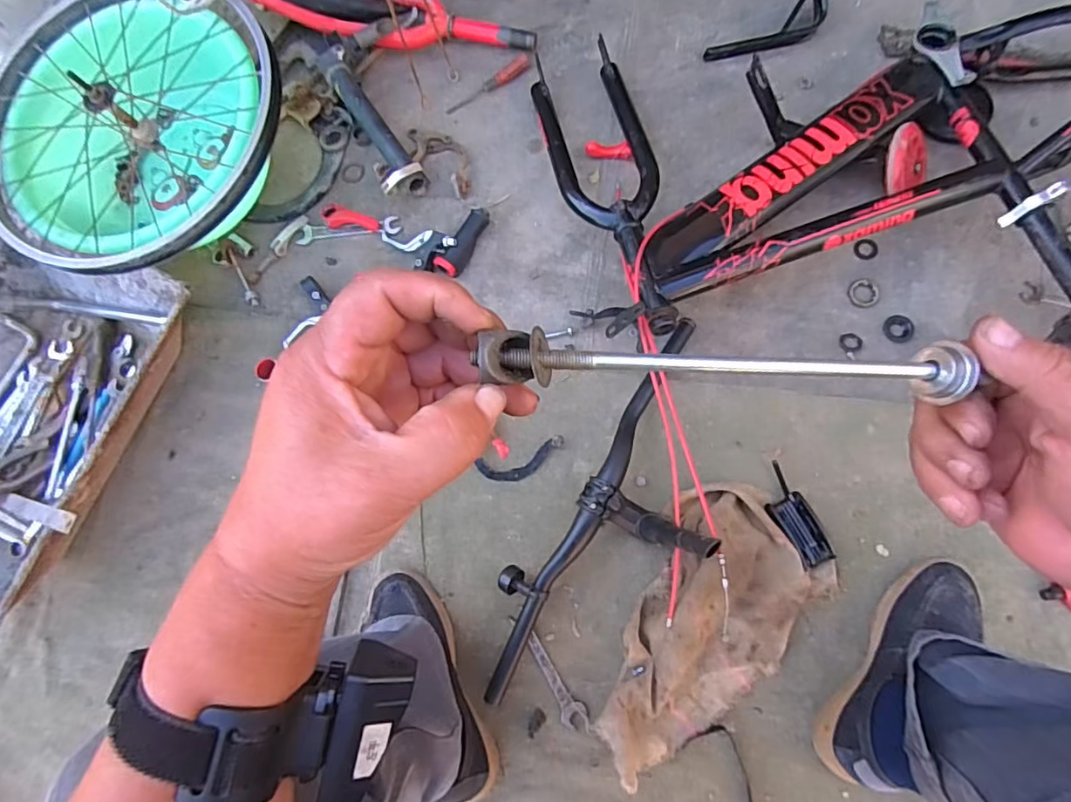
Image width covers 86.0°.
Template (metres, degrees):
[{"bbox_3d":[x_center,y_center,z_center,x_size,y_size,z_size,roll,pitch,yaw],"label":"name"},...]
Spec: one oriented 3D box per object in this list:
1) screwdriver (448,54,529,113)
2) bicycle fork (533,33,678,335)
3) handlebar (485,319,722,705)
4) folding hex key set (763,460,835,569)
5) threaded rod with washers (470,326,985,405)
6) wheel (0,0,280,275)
[{"bbox_3d":[-0.072,-0.474,0.860,0.139,0.018,0.021,-30,78,-3],"label":"screwdriver"},{"bbox_3d":[0.102,-0.295,0.769,0.134,0.034,0.459,-15,68,0],"label":"bicycle fork"},{"bbox_3d":[0.112,0.153,0.700,0.182,0.087,0.527,36,83,10],"label":"handlebar"},{"bbox_3d":[0.315,0.138,0.699,0.050,0.018,0.126,-17,59,0],"label":"folding hex key set"},{"bbox_3d":[0.076,-0.015,0.231,0.193,0.031,0.021,2,82,-8],"label":"threaded rod with washers"},{"bbox_3d":[-0.518,-0.354,0.689,0.398,0.109,0.386,-1,78,4],"label":"wheel"}]

